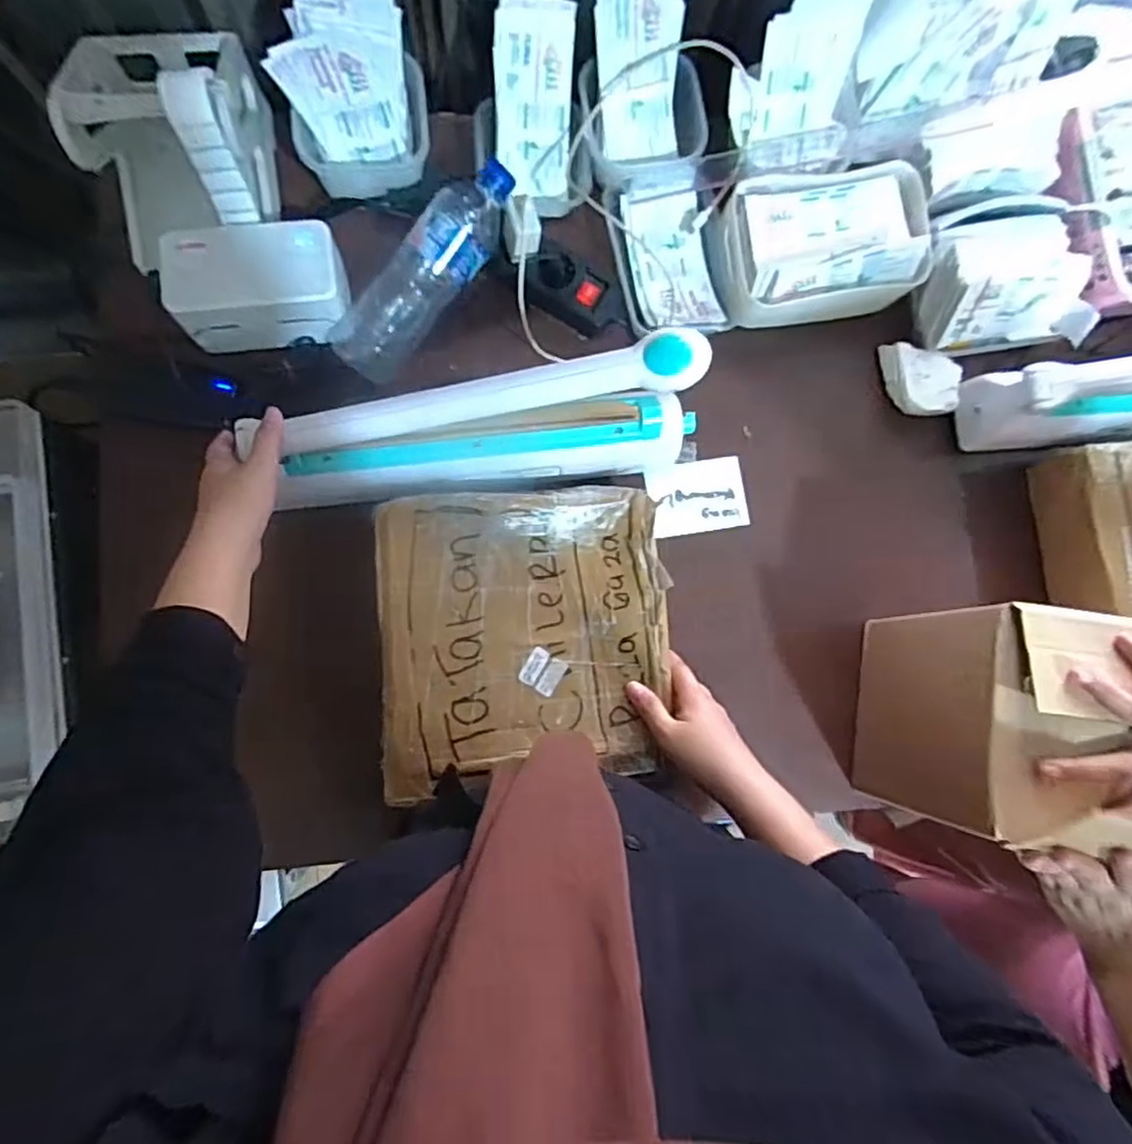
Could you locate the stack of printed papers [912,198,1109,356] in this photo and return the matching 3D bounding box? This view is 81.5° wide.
[{"bbox_3d":[0.461,-0.319,0.687,0.178,0.057,0.151,-1,86,-6],"label":"stack of printed papers"}]

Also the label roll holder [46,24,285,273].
[{"bbox_3d":[-0.352,-0.398,0.591,0.135,0.143,0.176,-8,86,-6],"label":"label roll holder"}]

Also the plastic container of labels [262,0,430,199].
[{"bbox_3d":[-0.194,-0.435,0.598,0.124,0.138,0.091,-8,86,-6],"label":"plastic container of labels"}]

